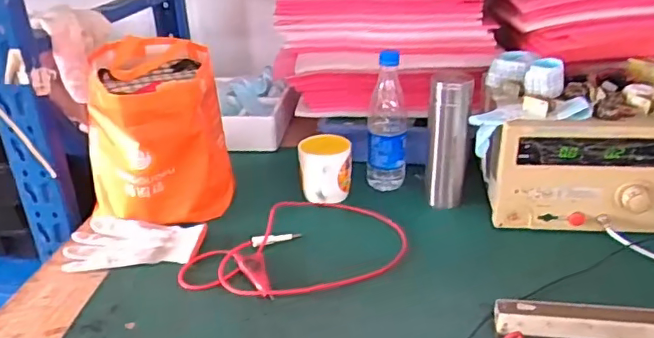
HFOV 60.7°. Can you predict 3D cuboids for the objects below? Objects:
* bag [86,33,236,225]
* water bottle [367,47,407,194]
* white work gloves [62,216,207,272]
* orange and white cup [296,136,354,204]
[{"bbox_3d":[-0.262,-0.056,0.864,0.199,0.237,0.197,-8,27,-14],"label":"bag"},{"bbox_3d":[0.098,-0.075,0.907,0.062,0.233,0.057,2,27,7],"label":"water bottle"},{"bbox_3d":[-0.273,0.104,0.792,0.192,0.016,0.105,1,26,4],"label":"white work gloves"},{"bbox_3d":[-0.002,0.004,0.890,0.082,0.094,0.075,-2,26,-1],"label":"orange and white cup"}]

